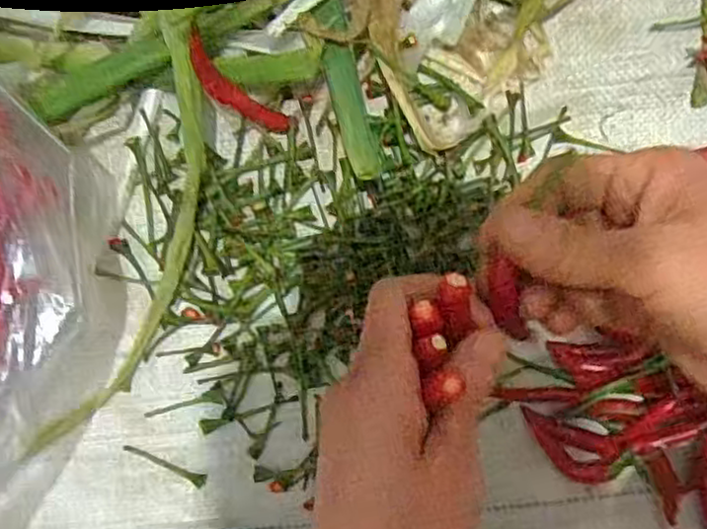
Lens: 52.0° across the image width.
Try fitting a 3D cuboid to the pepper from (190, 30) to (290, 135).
[{"bbox_3d":[-0.056,-0.083,0.351,0.016,0.006,0.071,-51,137,3],"label":"pepper"}]

